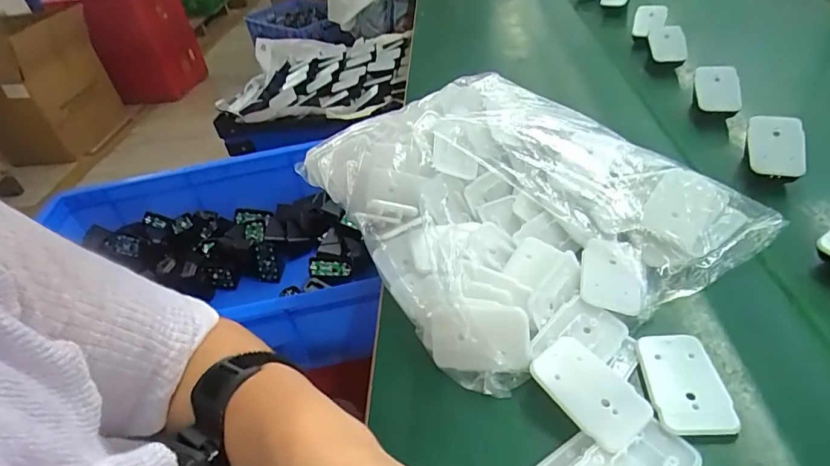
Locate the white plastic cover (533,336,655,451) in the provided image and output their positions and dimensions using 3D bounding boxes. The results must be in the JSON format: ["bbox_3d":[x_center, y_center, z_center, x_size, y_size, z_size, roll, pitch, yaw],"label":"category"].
[{"bbox_3d":[0.108,0.095,0.297,0.042,0.009,0.067,-32,46,-23],"label":"white plastic cover"}]

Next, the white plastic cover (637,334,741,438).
[{"bbox_3d":[0.166,0.090,0.297,0.039,0.007,0.066,-2,42,8],"label":"white plastic cover"}]

